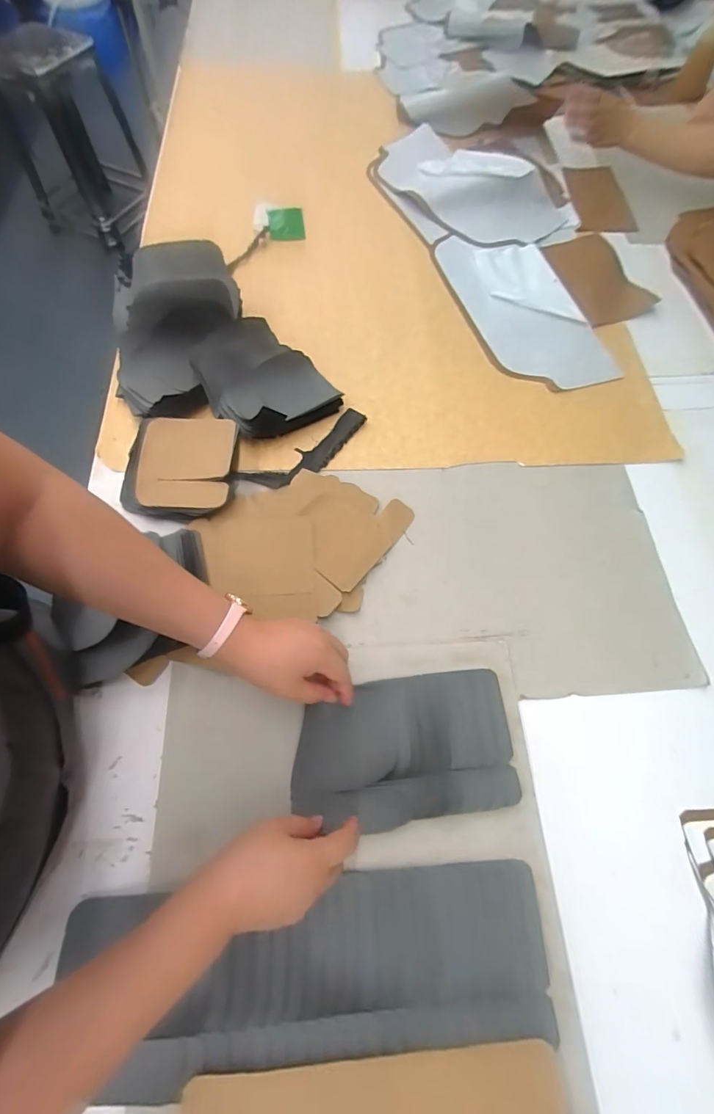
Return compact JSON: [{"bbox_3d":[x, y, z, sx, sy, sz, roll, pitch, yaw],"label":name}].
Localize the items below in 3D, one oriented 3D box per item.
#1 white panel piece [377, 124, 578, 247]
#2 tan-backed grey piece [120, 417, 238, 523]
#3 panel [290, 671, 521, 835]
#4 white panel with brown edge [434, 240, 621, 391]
[{"bbox_3d":[0.198,-0.683,0.822,0.368,0.053,0.208,40,70,14],"label":"white panel piece"},{"bbox_3d":[-0.216,-0.113,0.551,0.121,0.013,0.141,1,66,-3],"label":"tan-backed grey piece"},{"bbox_3d":[0.047,0.192,0.454,0.219,0.010,0.131,-7,66,-7],"label":"panel"},{"bbox_3d":[0.259,-0.404,0.727,0.174,0.015,0.350,-15,68,-10],"label":"white panel with brown edge"}]

